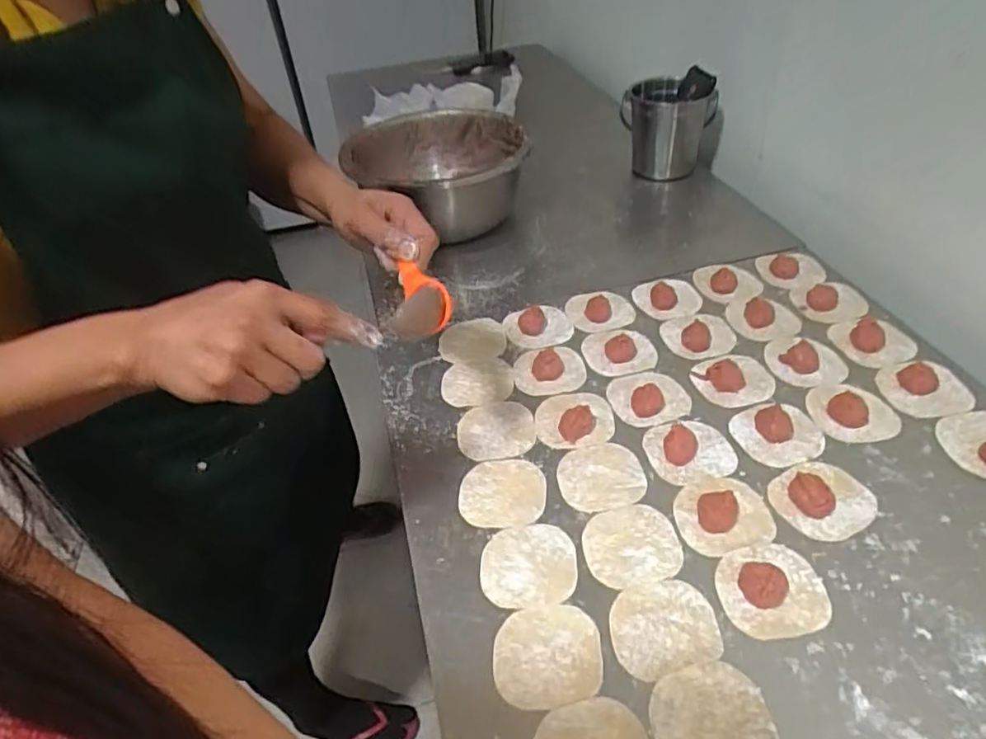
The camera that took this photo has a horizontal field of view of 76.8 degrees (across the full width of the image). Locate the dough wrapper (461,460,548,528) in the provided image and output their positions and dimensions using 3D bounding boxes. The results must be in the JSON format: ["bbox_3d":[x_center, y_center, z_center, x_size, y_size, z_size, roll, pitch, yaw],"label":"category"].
[{"bbox_3d":[0.009,0.118,0.598,0.081,0.004,0.076,-2,45,4],"label":"dough wrapper"}]

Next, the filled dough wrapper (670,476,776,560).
[{"bbox_3d":[0.205,0.124,0.552,0.082,0.020,0.073,-12,41,-7],"label":"filled dough wrapper"}]

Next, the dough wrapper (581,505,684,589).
[{"bbox_3d":[0.122,0.154,0.545,0.082,0.004,0.074,-11,41,-5],"label":"dough wrapper"}]

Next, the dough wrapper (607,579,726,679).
[{"bbox_3d":[0.132,0.199,0.484,0.083,0.006,0.070,-12,41,-7],"label":"dough wrapper"}]

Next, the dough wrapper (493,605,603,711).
[{"bbox_3d":[0.042,0.218,0.476,0.081,0.004,0.074,-5,41,1],"label":"dough wrapper"}]

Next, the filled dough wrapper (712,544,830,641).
[{"bbox_3d":[0.223,0.171,0.493,0.082,0.023,0.073,-13,42,-8],"label":"filled dough wrapper"}]

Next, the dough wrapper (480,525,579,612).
[{"bbox_3d":[0.030,0.168,0.536,0.080,0.004,0.078,-4,41,3],"label":"dough wrapper"}]

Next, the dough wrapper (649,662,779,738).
[{"bbox_3d":[0.152,0.244,0.430,0.081,0.004,0.075,-5,41,1],"label":"dough wrapper"}]

